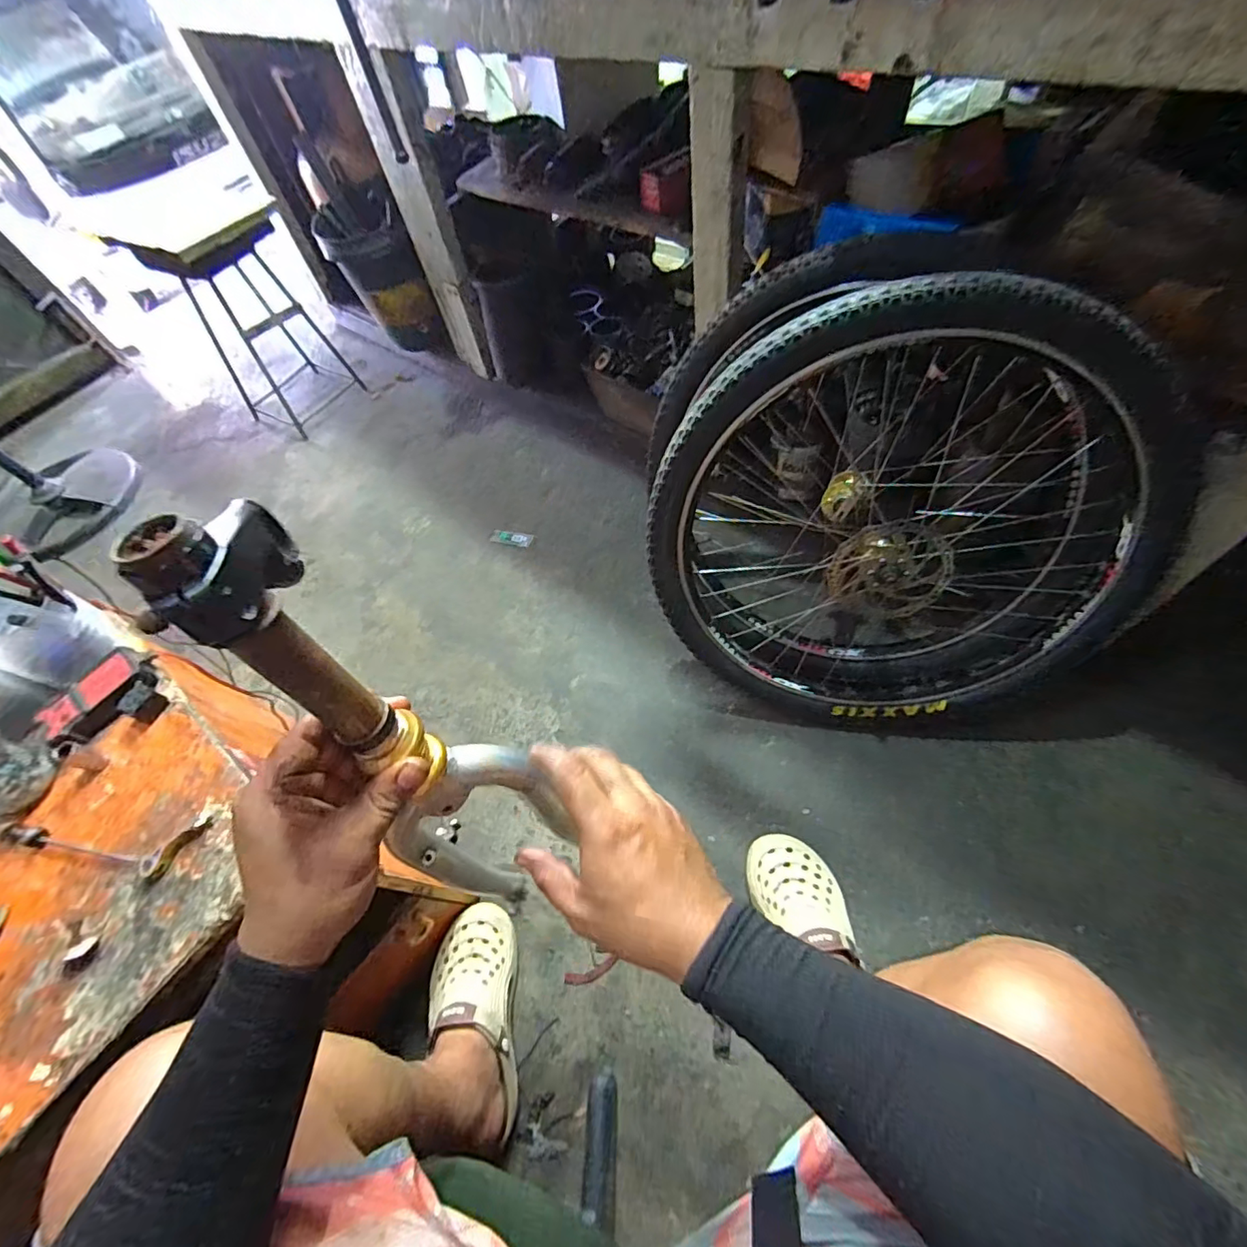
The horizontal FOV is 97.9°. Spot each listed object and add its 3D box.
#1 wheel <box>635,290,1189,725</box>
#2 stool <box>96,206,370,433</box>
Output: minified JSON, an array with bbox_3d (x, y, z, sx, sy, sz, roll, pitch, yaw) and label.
[{"bbox_3d":[0.372,-0.117,0.769,0.636,0.657,0.112,-8,35,18],"label":"wheel"},{"bbox_3d":[-1.008,-0.825,1.498,0.361,0.501,0.311,32,69,24],"label":"stool"}]

